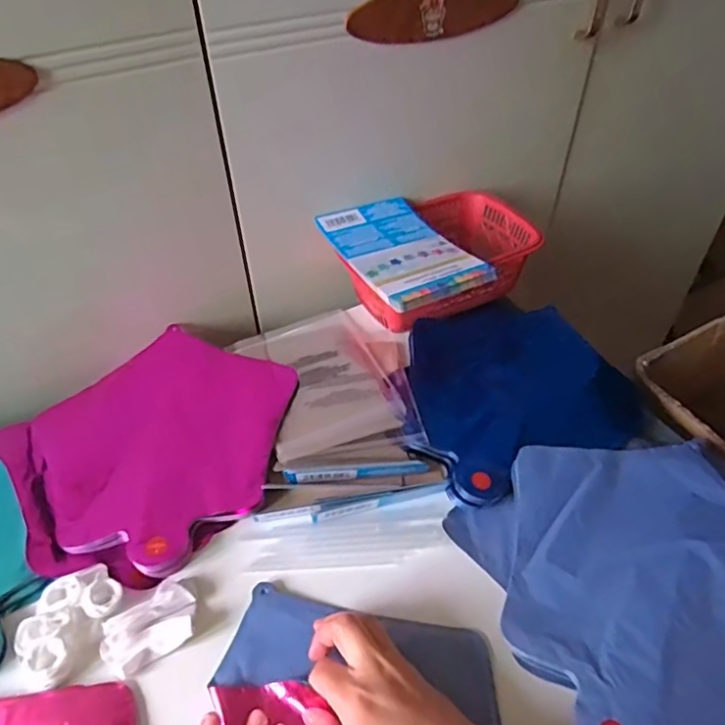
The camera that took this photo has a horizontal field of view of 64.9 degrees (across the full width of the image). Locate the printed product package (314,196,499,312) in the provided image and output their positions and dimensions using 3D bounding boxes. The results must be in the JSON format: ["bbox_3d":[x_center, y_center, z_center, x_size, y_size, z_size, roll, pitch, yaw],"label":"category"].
[{"bbox_3d":[0.037,-0.120,0.589,0.112,0.015,0.186,-22,48,-20],"label":"printed product package"}]

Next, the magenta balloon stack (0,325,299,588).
[{"bbox_3d":[-0.180,0.066,0.509,0.218,0.015,0.245,32,53,29],"label":"magenta balloon stack"}]

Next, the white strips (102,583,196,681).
[{"bbox_3d":[-0.146,0.182,0.393,0.062,0.014,0.042,-24,49,-23],"label":"white strips"}]

